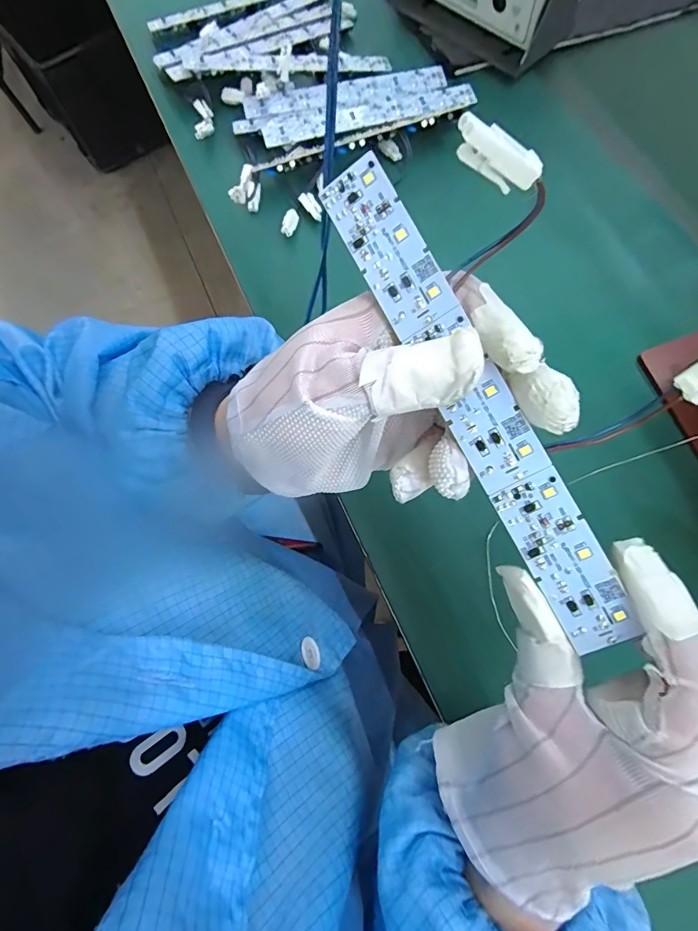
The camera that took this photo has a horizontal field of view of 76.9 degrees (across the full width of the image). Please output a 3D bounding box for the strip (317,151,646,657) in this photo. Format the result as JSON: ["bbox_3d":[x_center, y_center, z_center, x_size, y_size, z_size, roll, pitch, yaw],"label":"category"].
[{"bbox_3d":[0.045,-0.023,0.158,0.024,0.004,0.190,-30,87,18],"label":"strip"}]

